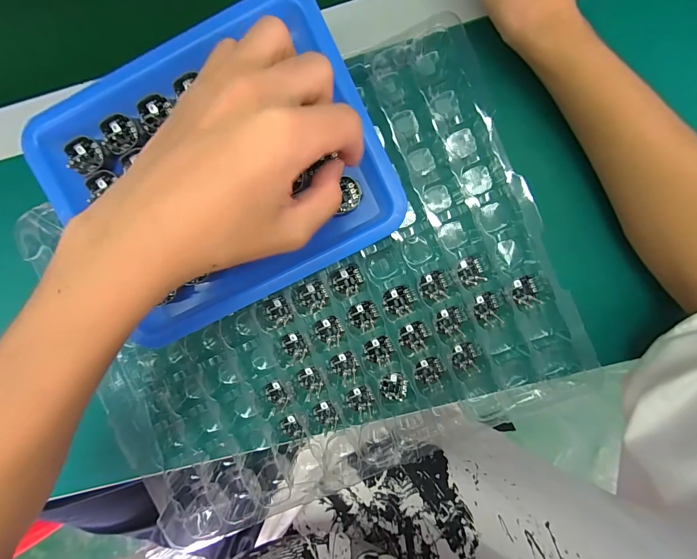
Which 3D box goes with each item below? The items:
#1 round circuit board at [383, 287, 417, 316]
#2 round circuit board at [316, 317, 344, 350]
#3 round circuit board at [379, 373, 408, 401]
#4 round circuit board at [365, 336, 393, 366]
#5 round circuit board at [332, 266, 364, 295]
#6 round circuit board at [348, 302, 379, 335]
[{"bbox_3d":[0.042,0.017,0.266,0.026,0.004,0.023,21,94,1],"label":"round circuit board"},{"bbox_3d":[-0.015,0.044,0.269,0.021,0.004,0.025,-29,92,4],"label":"round circuit board"},{"bbox_3d":[0.038,0.090,0.270,0.022,0.006,0.021,-3,69,8],"label":"round circuit board"},{"bbox_3d":[0.025,0.059,0.269,0.023,0.004,0.023,0,94,2],"label":"round circuit board"},{"bbox_3d":[-0.001,0.000,0.267,0.024,0.004,0.023,0,94,2],"label":"round circuit board"},{"bbox_3d":[0.012,0.030,0.266,0.023,0.004,0.025,0,94,2],"label":"round circuit board"}]

